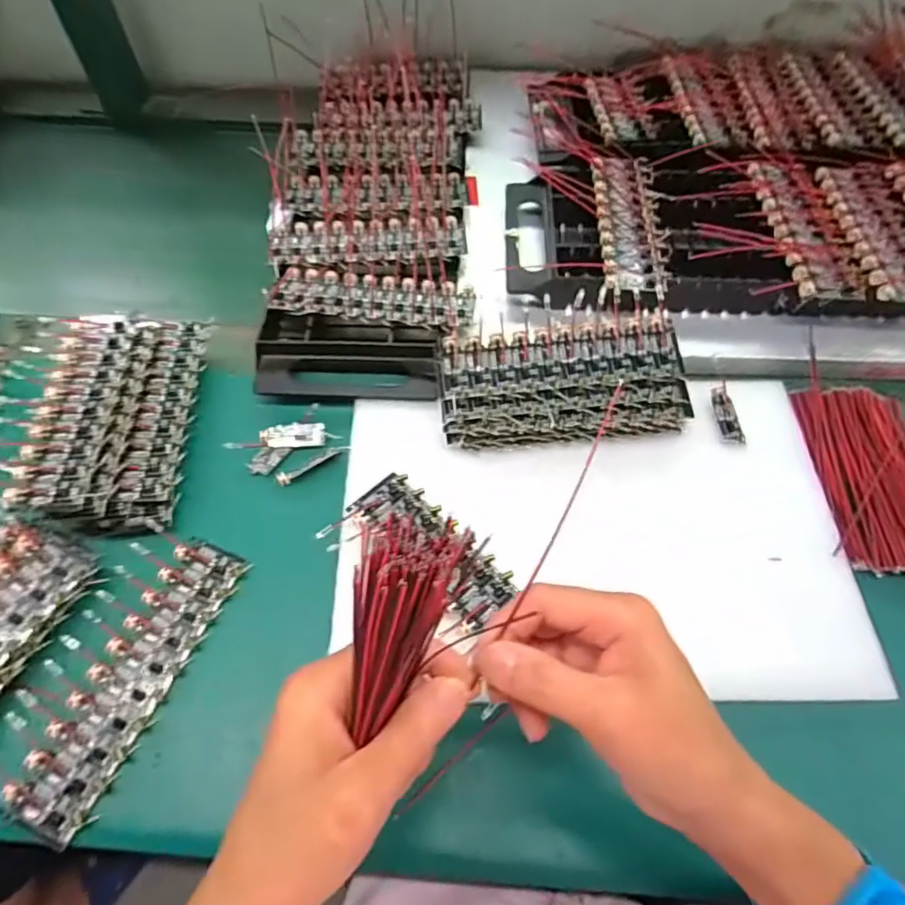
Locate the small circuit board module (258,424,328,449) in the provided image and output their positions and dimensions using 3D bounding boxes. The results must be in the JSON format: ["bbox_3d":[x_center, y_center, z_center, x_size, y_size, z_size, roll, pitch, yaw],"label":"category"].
[{"bbox_3d":[-0.113,-0.012,0.399,0.044,0.005,0.017,-4,61,-17],"label":"small circuit board module"}]

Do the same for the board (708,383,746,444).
[{"bbox_3d":[0.194,-0.028,0.397,0.014,0.008,0.048,-1,59,0],"label":"board"}]

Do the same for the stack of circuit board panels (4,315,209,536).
[{"bbox_3d":[-0.233,-0.029,0.389,0.097,0.034,0.170,-3,59,-1],"label":"stack of circuit board panels"}]

